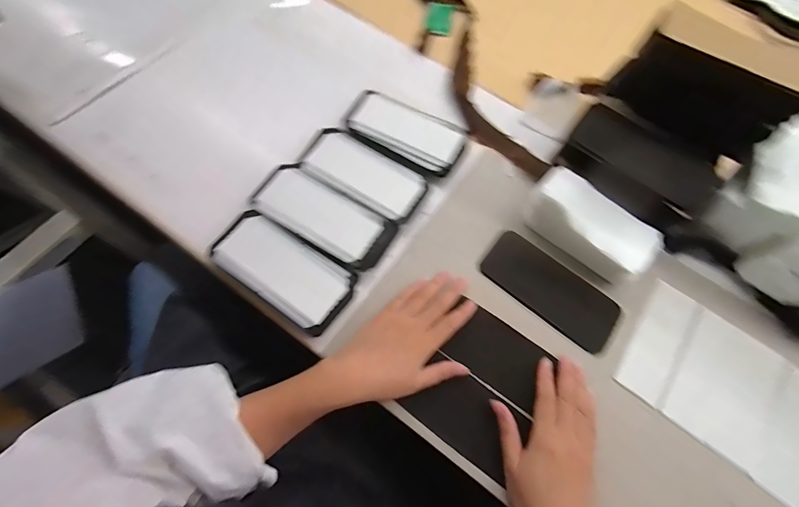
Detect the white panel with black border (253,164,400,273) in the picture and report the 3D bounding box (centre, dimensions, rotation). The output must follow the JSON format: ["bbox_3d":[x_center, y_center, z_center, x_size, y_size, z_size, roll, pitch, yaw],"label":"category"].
[{"bbox_3d":[-0.094,-0.044,0.460,0.170,0.035,0.078,30,74,10],"label":"white panel with black border"}]

